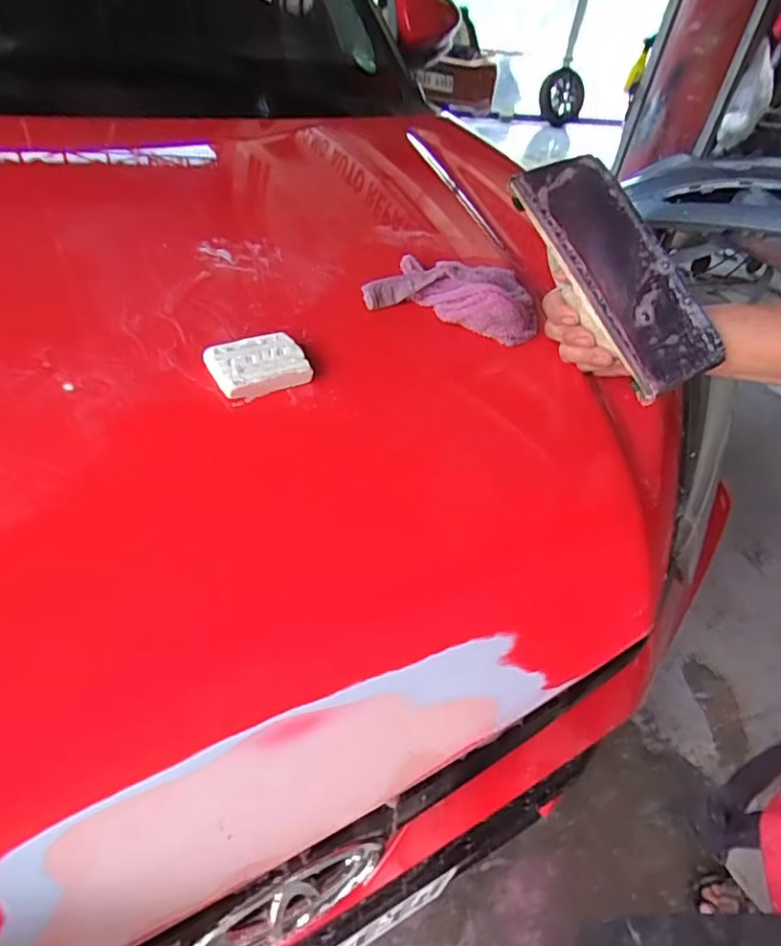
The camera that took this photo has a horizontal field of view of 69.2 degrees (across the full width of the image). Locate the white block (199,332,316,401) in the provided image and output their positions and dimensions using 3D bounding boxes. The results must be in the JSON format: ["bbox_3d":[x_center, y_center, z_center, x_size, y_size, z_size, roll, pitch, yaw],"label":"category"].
[{"bbox_3d":[-0.103,-0.085,0.443,0.071,0.018,0.049,-19,63,-29],"label":"white block"}]

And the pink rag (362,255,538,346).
[{"bbox_3d":[0.065,-0.186,0.578,0.176,0.050,0.110,8,42,-3],"label":"pink rag"}]

